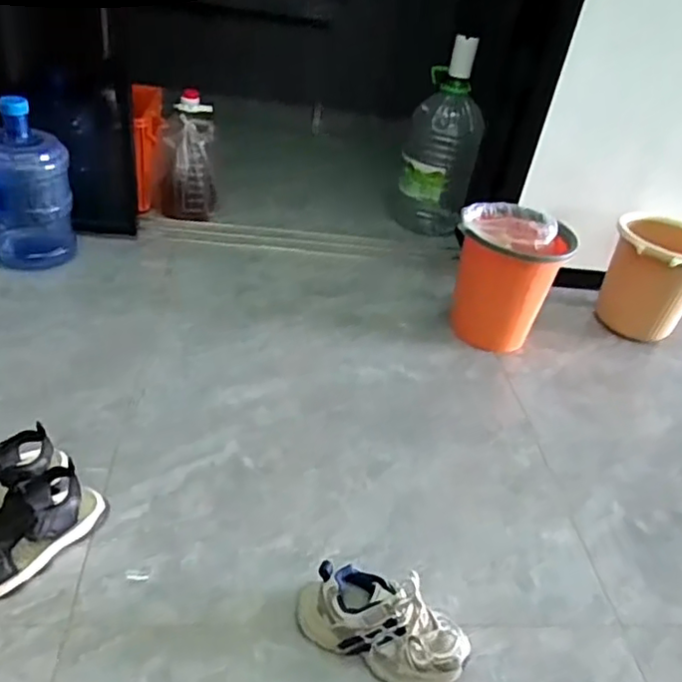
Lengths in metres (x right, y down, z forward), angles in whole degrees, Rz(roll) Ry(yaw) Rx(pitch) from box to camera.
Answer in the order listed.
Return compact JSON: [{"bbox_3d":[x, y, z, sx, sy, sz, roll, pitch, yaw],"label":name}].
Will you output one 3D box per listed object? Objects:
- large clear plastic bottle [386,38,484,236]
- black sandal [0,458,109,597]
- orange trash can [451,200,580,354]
[{"bbox_3d":[0.288,-0.566,1.829,0.213,0.550,0.223,11,35,4],"label":"large clear plastic bottle"},{"bbox_3d":[-0.464,0.277,0.919,0.104,0.100,0.235,23,38,21],"label":"black sandal"},{"bbox_3d":[0.395,-0.146,1.543,0.260,0.328,0.230,11,35,4],"label":"orange trash can"}]

